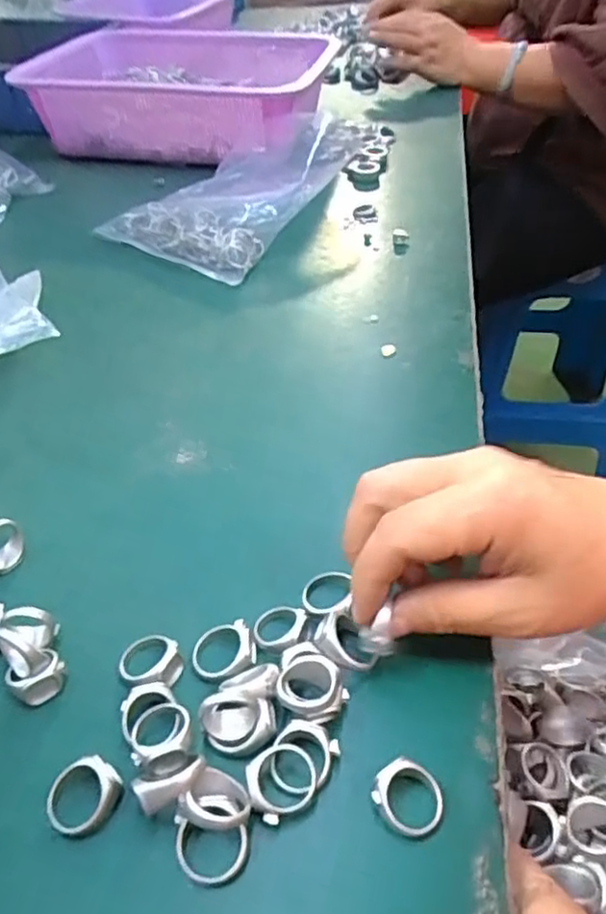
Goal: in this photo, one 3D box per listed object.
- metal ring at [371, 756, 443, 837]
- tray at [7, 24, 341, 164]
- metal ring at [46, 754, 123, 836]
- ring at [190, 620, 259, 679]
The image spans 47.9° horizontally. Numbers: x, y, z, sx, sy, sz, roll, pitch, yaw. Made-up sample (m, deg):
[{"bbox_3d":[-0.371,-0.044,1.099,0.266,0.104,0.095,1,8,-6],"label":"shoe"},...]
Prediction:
[{"bbox_3d":[0.036,0.116,0.233,0.024,0.010,0.023,0,42,0],"label":"metal ring"},{"bbox_3d":[-0.127,-0.392,0.743,0.281,0.090,0.222,6,43,7],"label":"tray"},{"bbox_3d":[-0.076,0.115,0.235,0.023,0.010,0.025,0,42,0],"label":"metal ring"},{"bbox_3d":[-0.032,0.078,0.277,0.026,0.008,0.024,0,42,0],"label":"ring"}]

